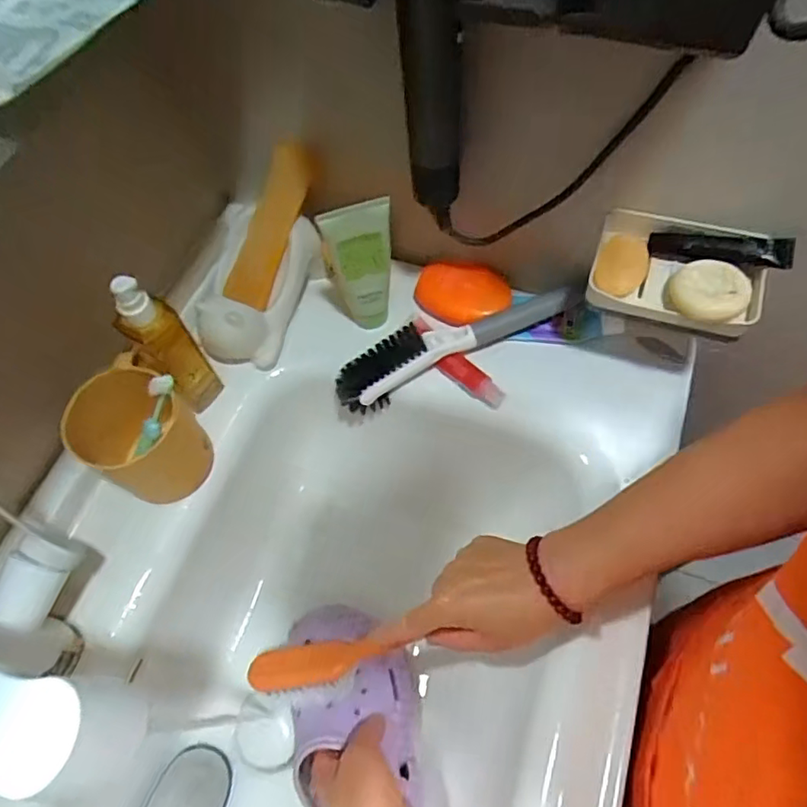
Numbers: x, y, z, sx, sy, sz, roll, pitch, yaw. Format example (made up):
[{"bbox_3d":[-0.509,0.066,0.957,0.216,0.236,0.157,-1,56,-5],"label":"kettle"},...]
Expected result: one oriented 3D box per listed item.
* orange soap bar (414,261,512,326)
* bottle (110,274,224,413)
[{"bbox_3d":[0.057,-0.109,0.565,0.090,0.027,0.059,19,106,24],"label":"orange soap bar"},{"bbox_3d":[-0.198,-0.046,0.480,0.032,0.164,0.040,37,71,19],"label":"bottle"}]

